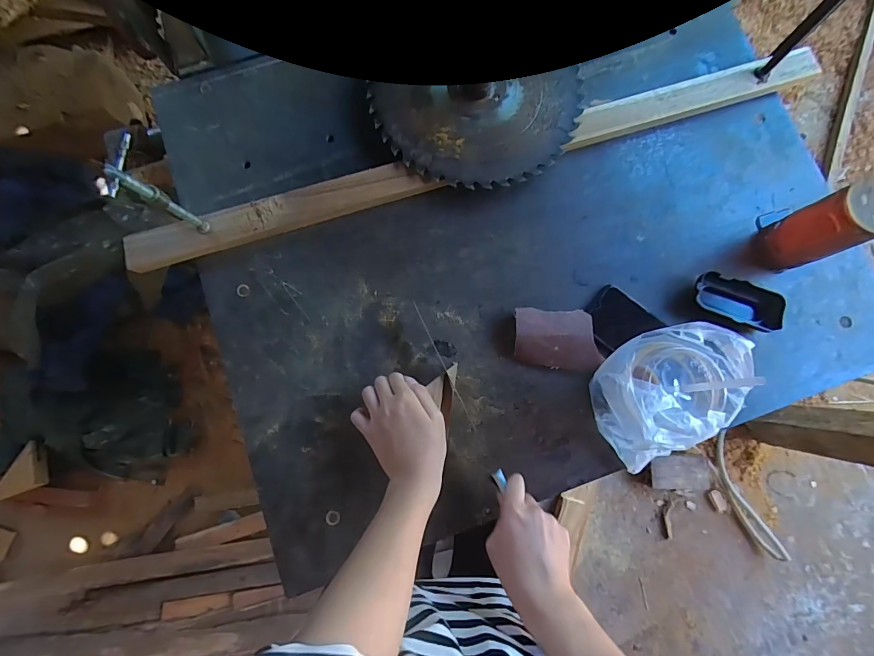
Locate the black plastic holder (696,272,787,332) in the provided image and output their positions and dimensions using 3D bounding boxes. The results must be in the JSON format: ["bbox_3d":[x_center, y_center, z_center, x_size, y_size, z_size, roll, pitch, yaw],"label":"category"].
[{"bbox_3d":[0.380,-0.033,0.502,0.105,0.028,0.056,16,82,0],"label":"black plastic holder"}]

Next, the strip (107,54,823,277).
[{"bbox_3d":[0.062,-0.230,0.533,0.951,0.028,0.054,-16,83,-4],"label":"strip"}]

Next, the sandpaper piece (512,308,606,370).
[{"bbox_3d":[0.149,0.014,0.492,0.102,0.032,0.071,2,82,-2],"label":"sandpaper piece"}]

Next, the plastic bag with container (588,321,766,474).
[{"bbox_3d":[0.239,0.080,0.422,0.122,0.148,0.152,-11,83,-3],"label":"plastic bag with container"}]

